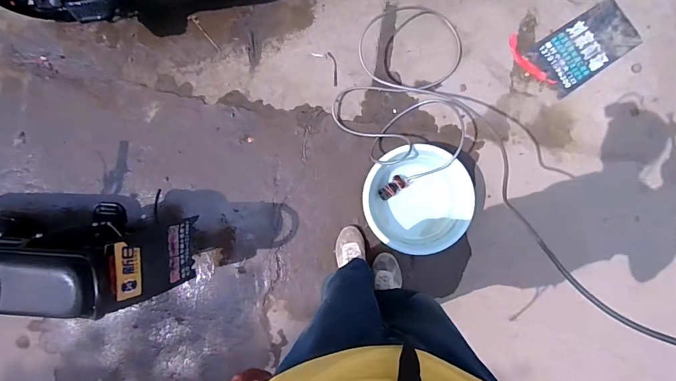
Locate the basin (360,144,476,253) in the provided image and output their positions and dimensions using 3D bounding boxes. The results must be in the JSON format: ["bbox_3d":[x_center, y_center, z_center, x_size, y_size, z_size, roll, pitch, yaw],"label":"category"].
[{"bbox_3d":[0.279,0.038,1.321,0.354,0.115,0.372,0,87,5],"label":"basin"}]

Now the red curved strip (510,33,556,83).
[{"bbox_3d":[0.698,-0.469,1.374,0.055,0.011,0.233,-38,85,2],"label":"red curved strip"}]

